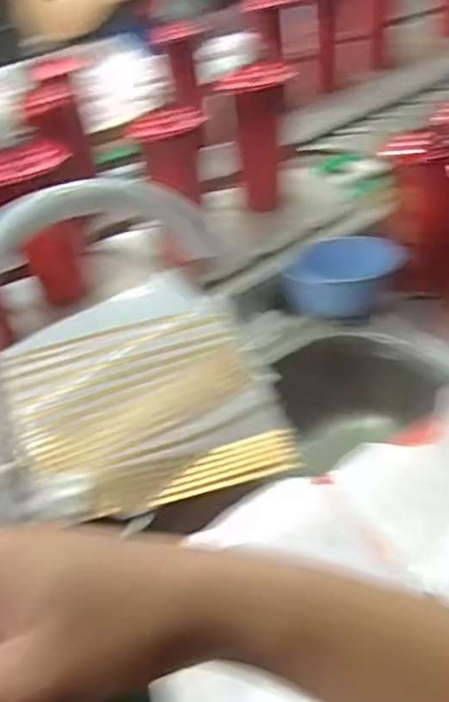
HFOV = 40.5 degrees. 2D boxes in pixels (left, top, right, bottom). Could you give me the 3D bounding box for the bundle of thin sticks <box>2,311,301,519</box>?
[{"bbox_3d":[-0.076,0.060,0.615,0.251,0.054,0.202,-13,67,-25],"label":"bundle of thin sticks"}]

